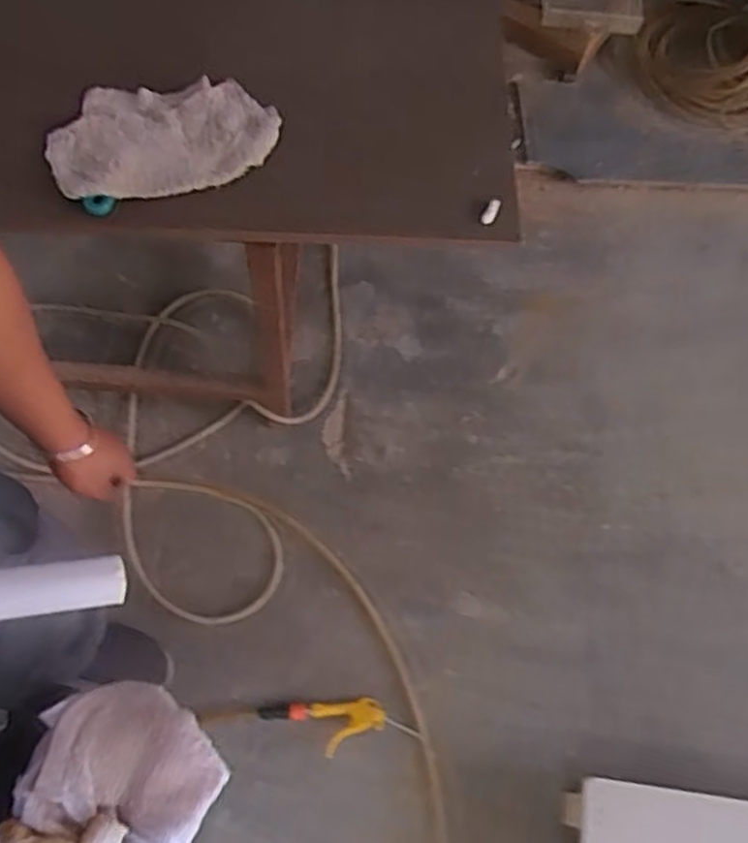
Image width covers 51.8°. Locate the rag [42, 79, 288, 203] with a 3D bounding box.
[{"bbox_3d":[-0.263,-0.355,0.971,0.274,0.031,0.171,-4,68,-5],"label":"rag"}]

